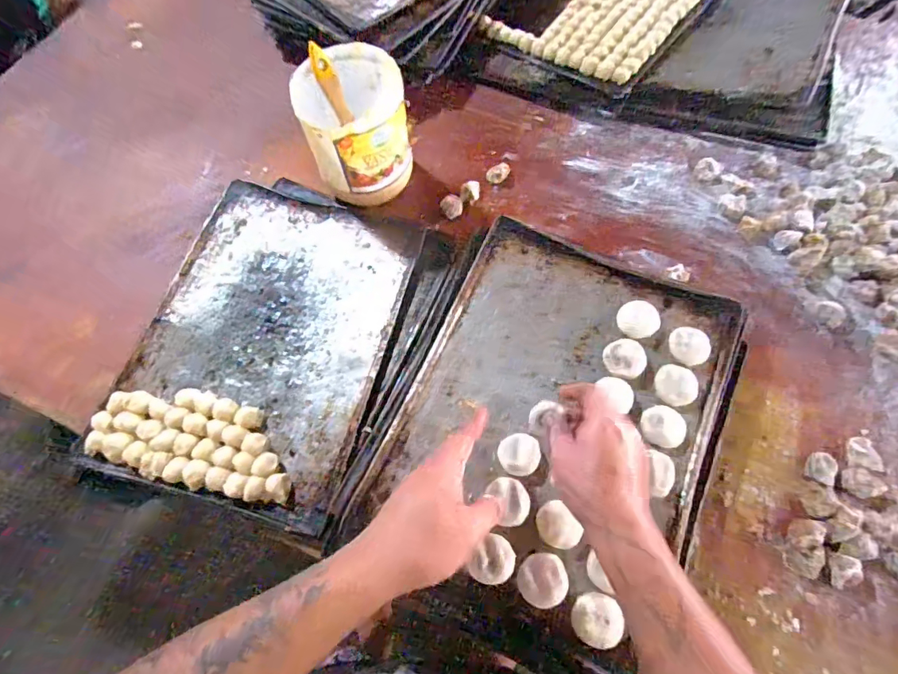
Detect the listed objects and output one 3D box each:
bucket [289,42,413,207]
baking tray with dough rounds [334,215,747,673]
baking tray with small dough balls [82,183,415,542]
[{"bbox_3d":[-0.134,-0.300,0.687,0.142,0.164,0.158,-12,66,-4],"label":"bucket"},{"bbox_3d":[0.125,0.095,0.524,0.343,0.032,0.444,23,68,11],"label":"baking tray with dough rounds"},{"bbox_3d":[-0.245,-0.012,0.643,0.330,0.030,0.443,13,67,7],"label":"baking tray with small dough balls"}]

